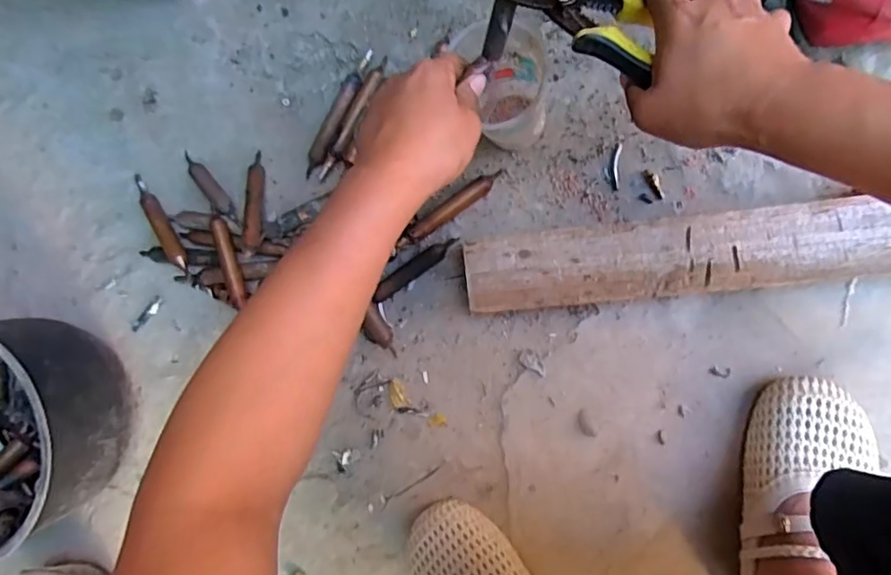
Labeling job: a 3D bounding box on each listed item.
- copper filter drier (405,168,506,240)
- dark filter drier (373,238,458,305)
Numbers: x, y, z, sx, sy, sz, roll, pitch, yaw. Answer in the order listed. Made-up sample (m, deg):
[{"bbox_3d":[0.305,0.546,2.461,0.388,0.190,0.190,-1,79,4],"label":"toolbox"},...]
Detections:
[{"bbox_3d":[0.010,-0.086,0.596,0.112,0.022,0.020,-34,86,7],"label":"copper filter drier"},{"bbox_3d":[-0.032,-0.021,0.599,0.103,0.014,0.020,-37,86,-6],"label":"dark filter drier"}]

